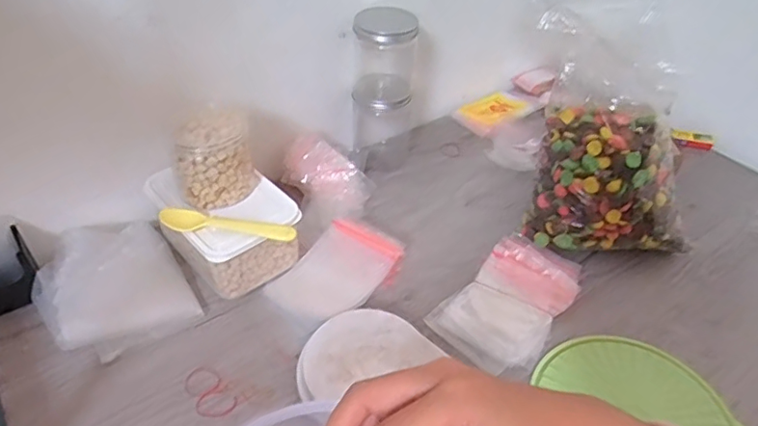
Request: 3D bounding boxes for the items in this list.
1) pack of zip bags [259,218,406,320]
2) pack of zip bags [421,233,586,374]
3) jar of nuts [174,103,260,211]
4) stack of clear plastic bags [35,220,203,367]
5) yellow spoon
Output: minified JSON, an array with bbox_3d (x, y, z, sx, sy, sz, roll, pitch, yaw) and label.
[{"bbox_3d":[-0.052,0.070,0.689,0.115,0.034,0.151,27,48,24],"label":"pack of zip bags"},{"bbox_3d":[0.162,0.105,0.673,0.120,0.024,0.194,32,50,28],"label":"pack of zip bags"},{"bbox_3d":[-0.199,-0.067,0.666,0.090,0.091,0.078,-9,44,-13],"label":"jar of nuts"},{"bbox_3d":[-0.322,0.086,0.659,0.154,0.039,0.186,-24,49,-26],"label":"stack of clear plastic bags"},{"bbox_3d":[-0.176,0.012,0.639,0.161,0.016,0.029,7,43,4],"label":"yellow spoon"}]

